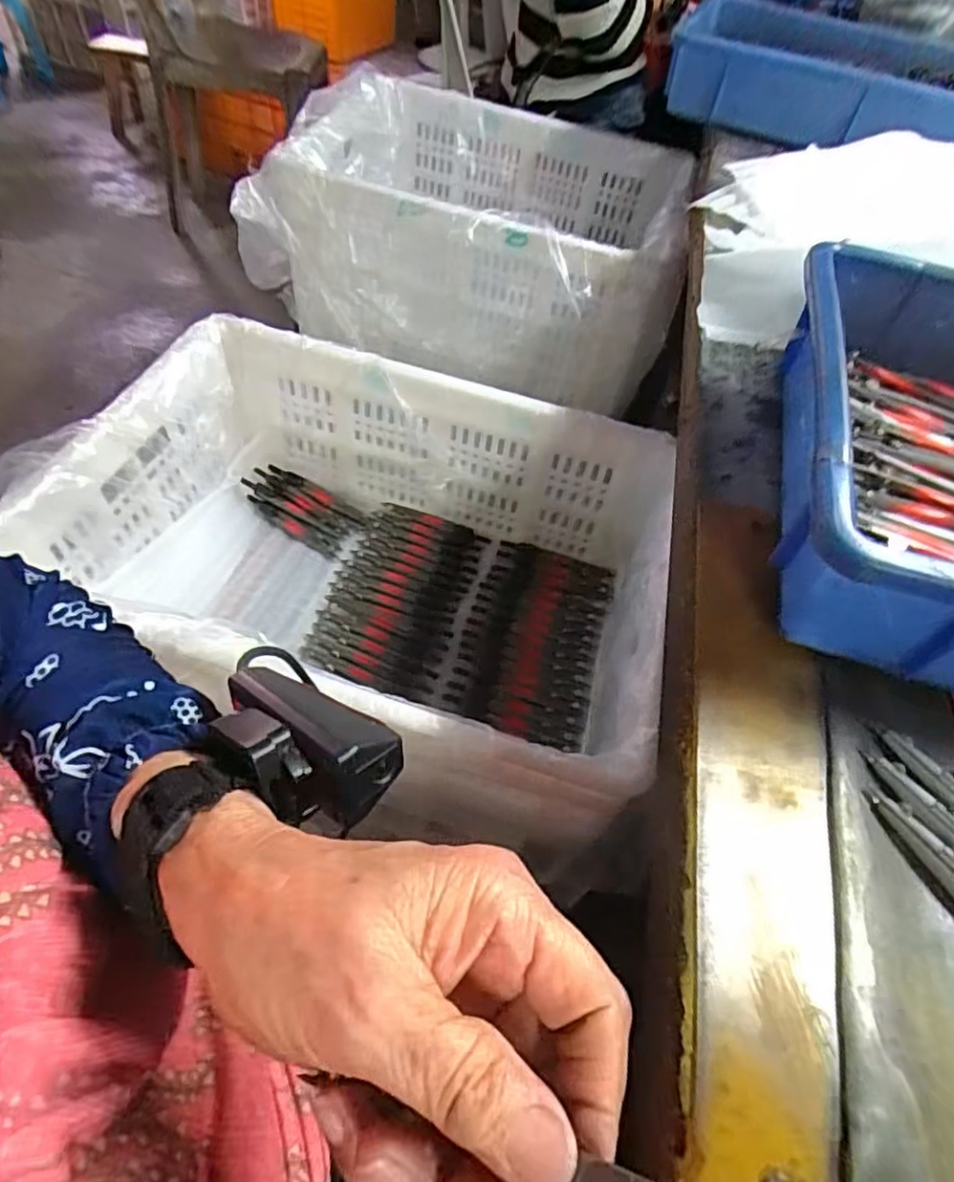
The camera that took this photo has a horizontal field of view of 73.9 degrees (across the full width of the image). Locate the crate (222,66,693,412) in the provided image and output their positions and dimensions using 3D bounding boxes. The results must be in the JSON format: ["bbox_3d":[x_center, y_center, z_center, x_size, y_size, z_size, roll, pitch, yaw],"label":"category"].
[{"bbox_3d":[-0.015,-0.501,0.861,0.554,0.188,0.375,14,53,3],"label":"crate"}]

